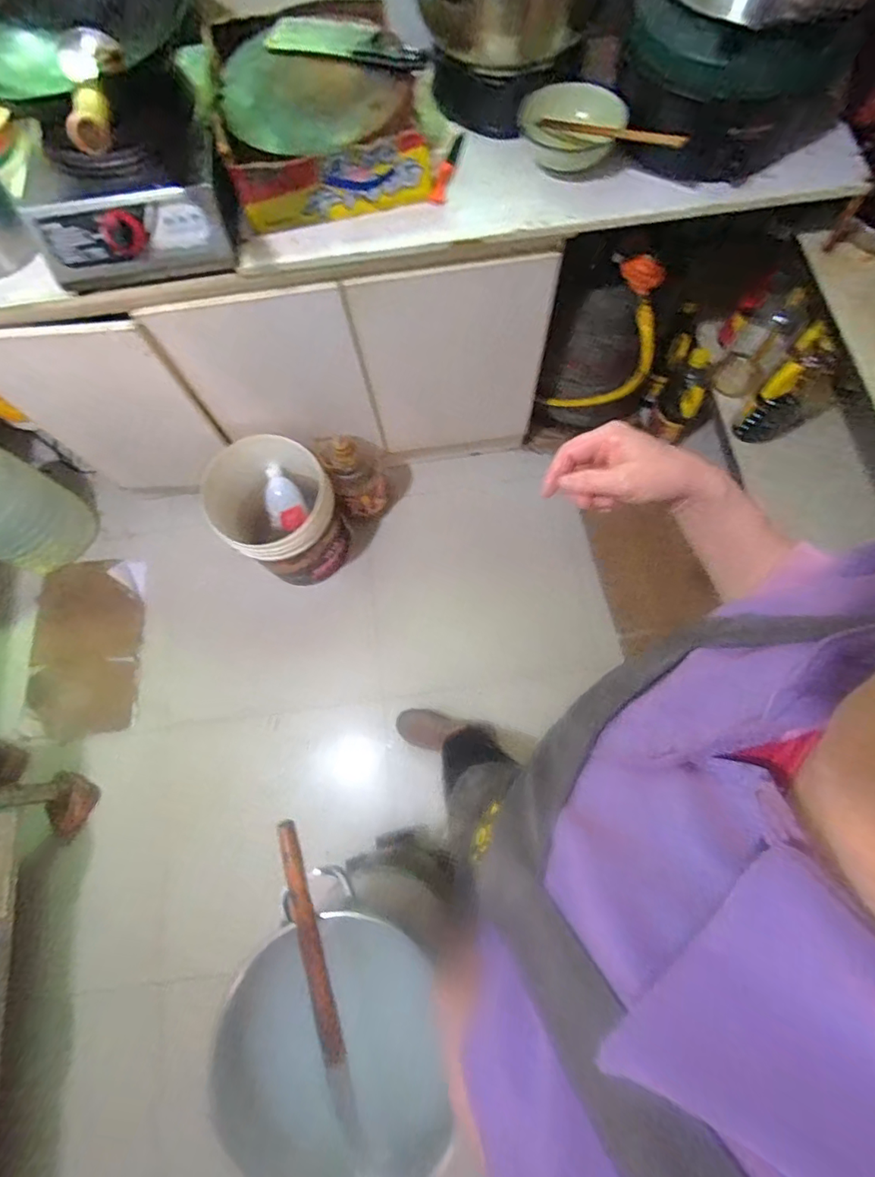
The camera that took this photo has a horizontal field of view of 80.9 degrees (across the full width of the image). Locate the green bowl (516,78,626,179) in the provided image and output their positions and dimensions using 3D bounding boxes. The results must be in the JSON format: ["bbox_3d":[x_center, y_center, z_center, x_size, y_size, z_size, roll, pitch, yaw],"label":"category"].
[{"bbox_3d":[0.219,-0.763,0.854,0.172,0.064,0.130,9,73,5],"label":"green bowl"}]

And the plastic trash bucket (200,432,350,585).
[{"bbox_3d":[-0.413,-0.190,1.366,0.315,0.334,0.345,-34,74,-8],"label":"plastic trash bucket"}]

